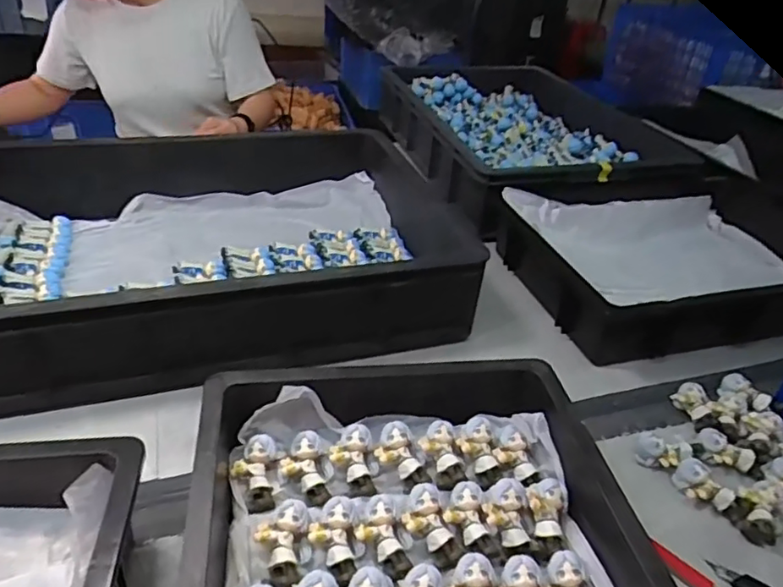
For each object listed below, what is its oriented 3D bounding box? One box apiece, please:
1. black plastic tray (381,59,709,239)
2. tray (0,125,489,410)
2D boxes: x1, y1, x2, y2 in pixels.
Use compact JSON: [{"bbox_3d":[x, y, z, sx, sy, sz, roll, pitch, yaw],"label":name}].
[{"bbox_3d":[0.232,-0.295,1.111,0.375,0.121,0.548,-6,36,-16],"label":"black plastic tray"},{"bbox_3d":[-0.235,-0.065,0.751,0.587,0.125,0.403,-7,36,-18],"label":"tray"}]

